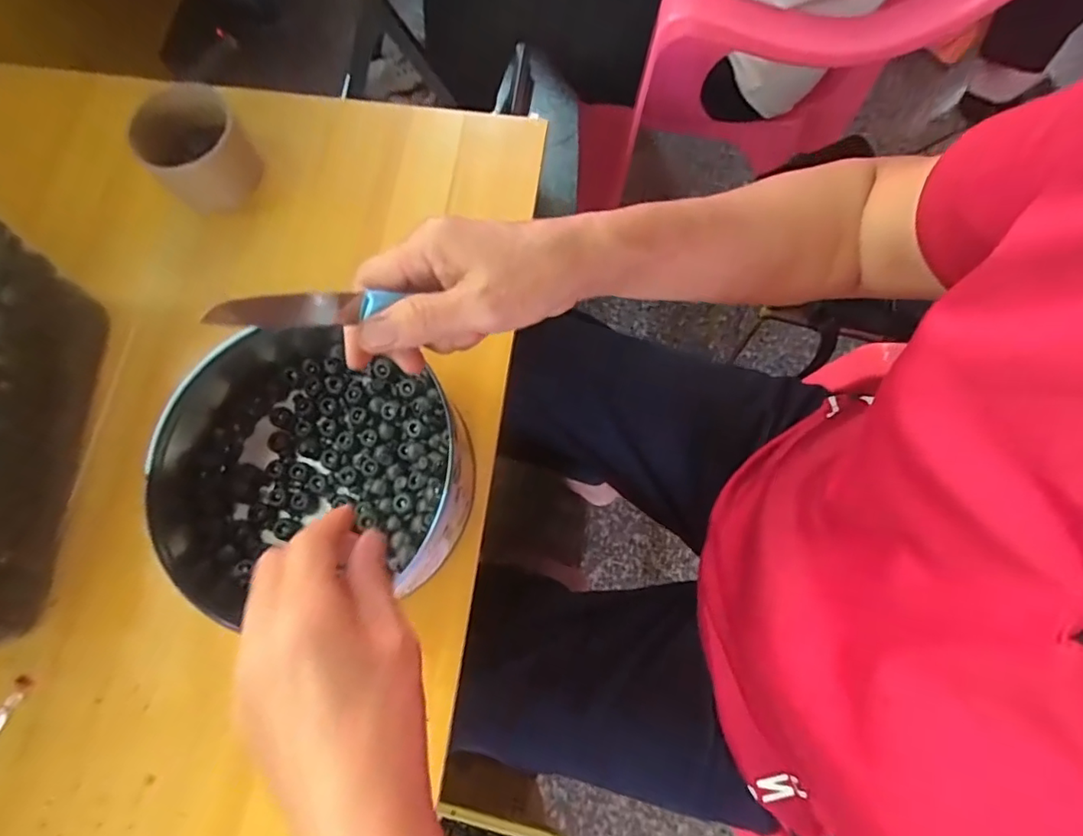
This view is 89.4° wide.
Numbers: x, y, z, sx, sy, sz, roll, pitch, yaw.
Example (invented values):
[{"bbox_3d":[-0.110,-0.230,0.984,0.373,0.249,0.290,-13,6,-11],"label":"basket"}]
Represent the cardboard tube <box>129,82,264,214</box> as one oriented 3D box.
[{"bbox_3d":[-0.279,-0.219,0.445,0.073,0.054,0.078,0,74,0],"label":"cardboard tube"}]

